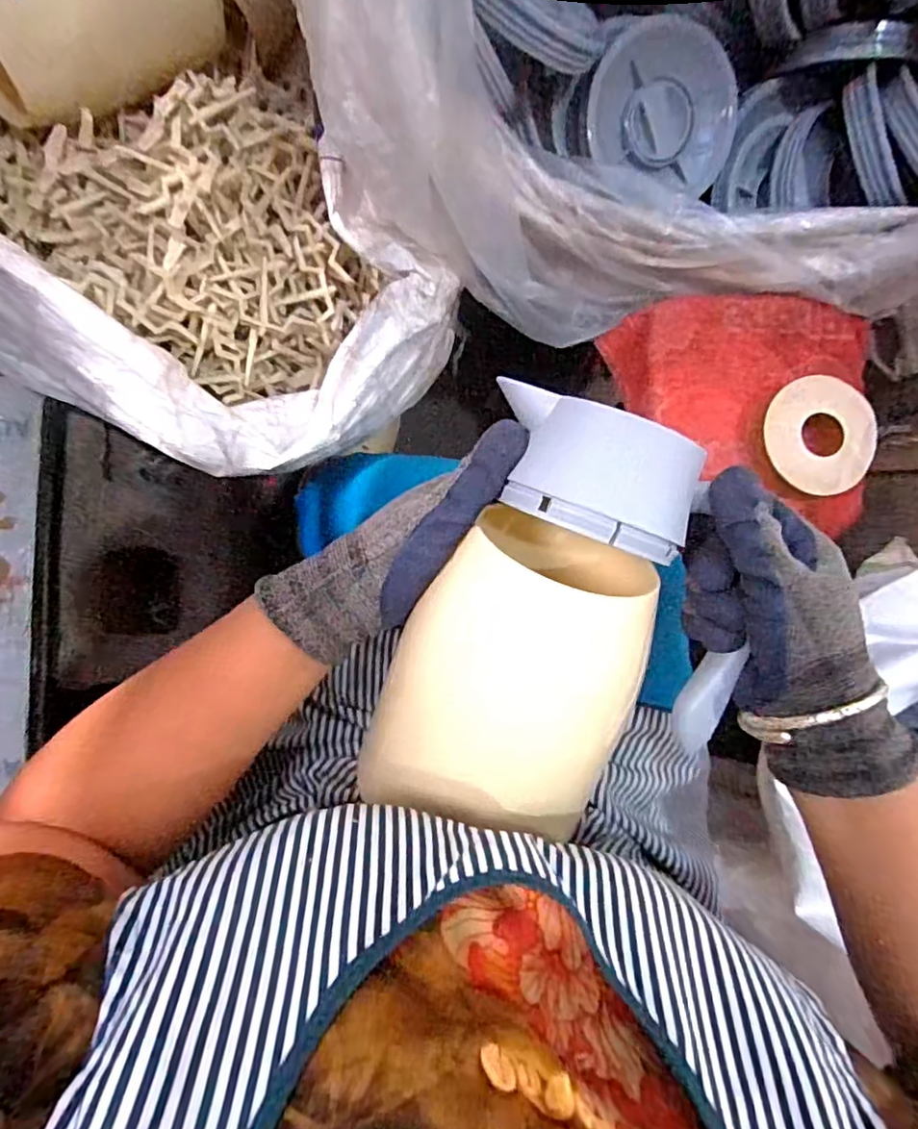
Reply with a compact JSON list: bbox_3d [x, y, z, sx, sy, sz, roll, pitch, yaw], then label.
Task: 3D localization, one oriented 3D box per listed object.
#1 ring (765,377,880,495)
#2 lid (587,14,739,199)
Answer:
[{"bbox_3d":[0.301,-0.108,0.489,0.097,0.013,0.097,0,88,-6],"label":"ring"},{"bbox_3d":[0.175,-0.389,0.499,0.134,0.028,0.107,1,122,-18],"label":"lid"}]

